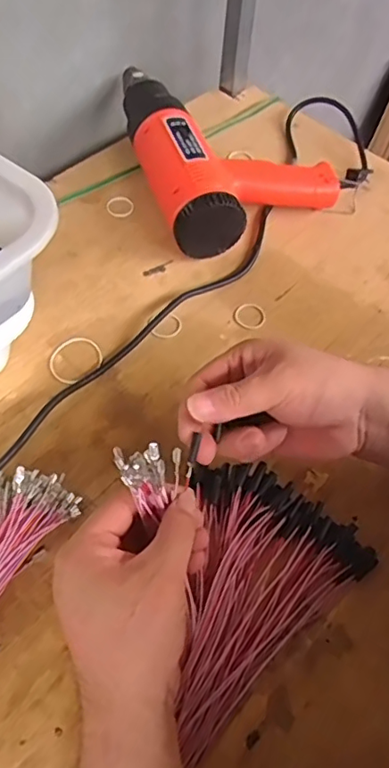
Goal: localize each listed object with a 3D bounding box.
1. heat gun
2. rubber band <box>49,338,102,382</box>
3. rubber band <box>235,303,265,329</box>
[{"bbox_3d":[0.026,-0.258,0.607,0.181,0.073,0.256,-17,60,-13],"label":"heat gun"},{"bbox_3d":[-0.105,-0.022,0.494,0.048,0.004,0.042,-40,68,-23],"label":"rubber band"},{"bbox_3d":[0.052,-0.064,0.527,0.028,0.005,0.026,1,58,-2],"label":"rubber band"}]

